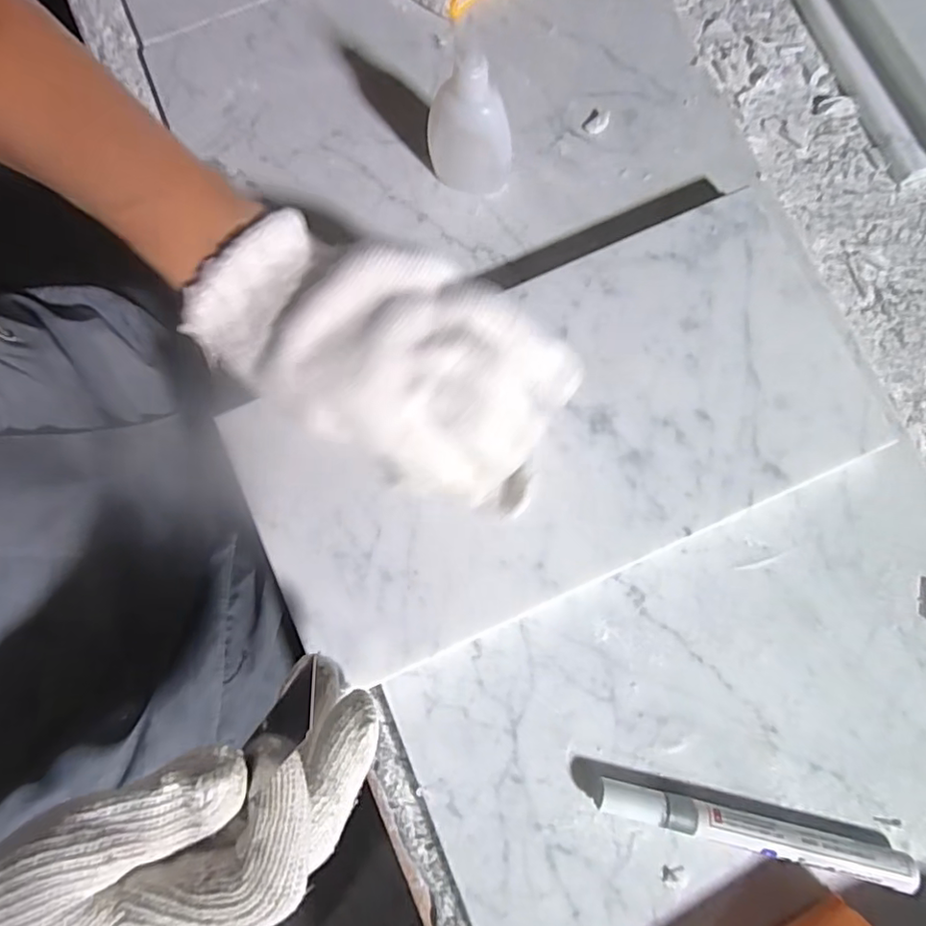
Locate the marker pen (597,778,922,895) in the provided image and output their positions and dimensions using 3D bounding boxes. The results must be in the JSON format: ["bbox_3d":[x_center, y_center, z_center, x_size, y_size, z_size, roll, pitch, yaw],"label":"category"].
[{"bbox_3d":[0.135,0.172,0.266,0.144,0.016,0.015,13,80,1],"label":"marker pen"}]

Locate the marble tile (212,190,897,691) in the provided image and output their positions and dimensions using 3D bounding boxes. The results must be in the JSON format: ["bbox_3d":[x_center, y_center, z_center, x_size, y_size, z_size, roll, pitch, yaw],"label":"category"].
[{"bbox_3d":[0.046,-0.013,0.286,0.299,0.013,0.153,-25,83,-4],"label":"marble tile"}]

